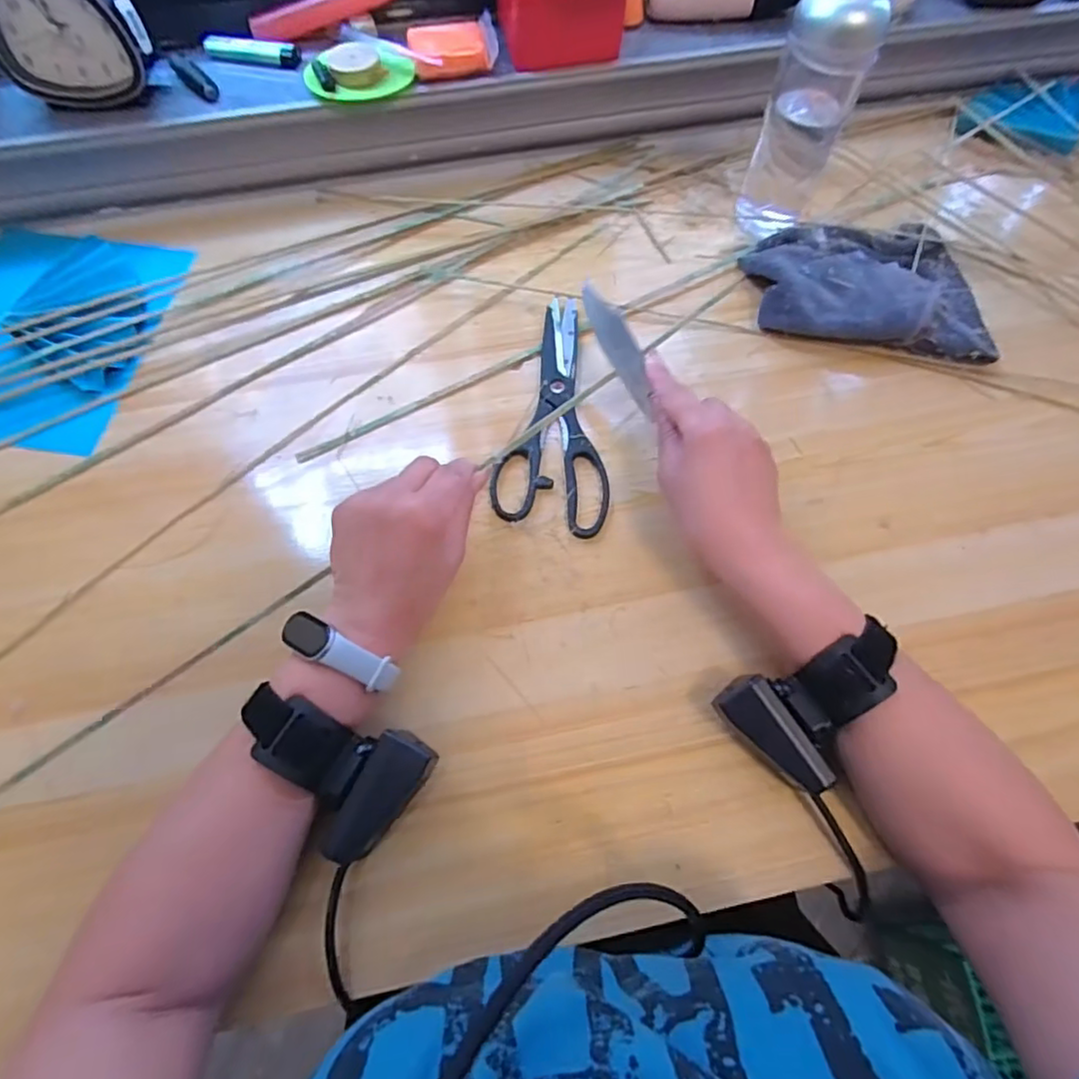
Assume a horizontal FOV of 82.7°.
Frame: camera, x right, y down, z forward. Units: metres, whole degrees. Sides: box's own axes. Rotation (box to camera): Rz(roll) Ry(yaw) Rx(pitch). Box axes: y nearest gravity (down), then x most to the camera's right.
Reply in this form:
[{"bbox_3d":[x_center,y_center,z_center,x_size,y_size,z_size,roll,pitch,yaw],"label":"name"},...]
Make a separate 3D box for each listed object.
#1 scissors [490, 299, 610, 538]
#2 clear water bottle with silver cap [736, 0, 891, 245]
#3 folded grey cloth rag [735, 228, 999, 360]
[{"bbox_3d":[0.021,-0.098,0.463,0.082,0.011,0.195,11,69,4],"label":"scissors"},{"bbox_3d":[0.197,-0.309,0.466,0.062,0.161,0.047,23,70,8],"label":"clear water bottle with silver cap"},{"bbox_3d":[0.266,-0.206,0.497,0.179,0.034,0.123,4,69,1],"label":"folded grey cloth rag"}]

